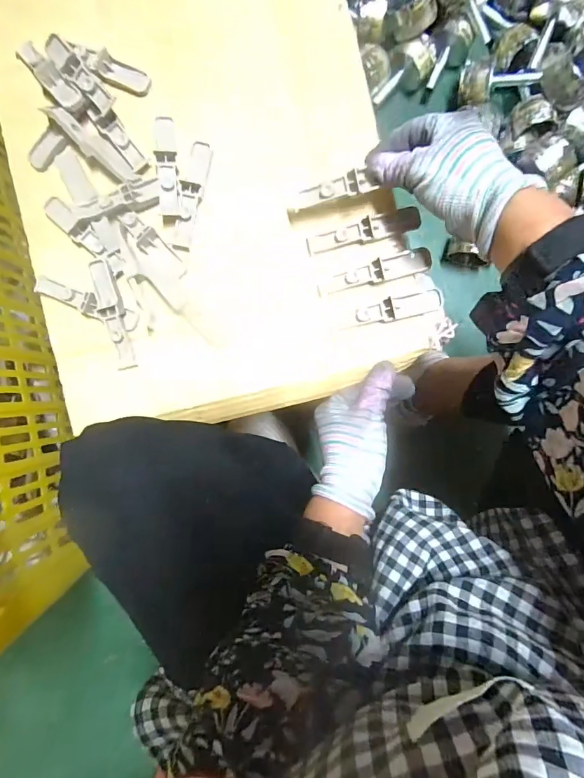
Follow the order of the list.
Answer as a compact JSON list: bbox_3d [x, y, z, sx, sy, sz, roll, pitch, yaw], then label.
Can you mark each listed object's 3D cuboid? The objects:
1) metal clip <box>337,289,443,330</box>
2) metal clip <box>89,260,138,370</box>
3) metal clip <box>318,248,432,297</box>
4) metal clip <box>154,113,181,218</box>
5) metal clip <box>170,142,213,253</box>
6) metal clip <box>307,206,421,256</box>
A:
[{"bbox_3d":[0.087,-0.070,0.367,0.092,0.012,0.020,-11,90,4],"label":"metal clip"},{"bbox_3d":[-0.164,-0.068,0.380,0.019,0.005,0.099,-13,90,4],"label":"metal clip"},{"bbox_3d":[0.073,-0.103,0.370,0.100,0.013,0.020,-16,90,4],"label":"metal clip"},{"bbox_3d":[-0.116,-0.209,0.384,0.021,0.015,0.094,-3,91,4],"label":"metal clip"},{"bbox_3d":[-0.093,-0.179,0.386,0.020,0.006,0.099,14,92,3],"label":"metal clip"},{"bbox_3d":[0.063,-0.140,0.369,0.098,0.013,0.019,-13,90,4],"label":"metal clip"}]

